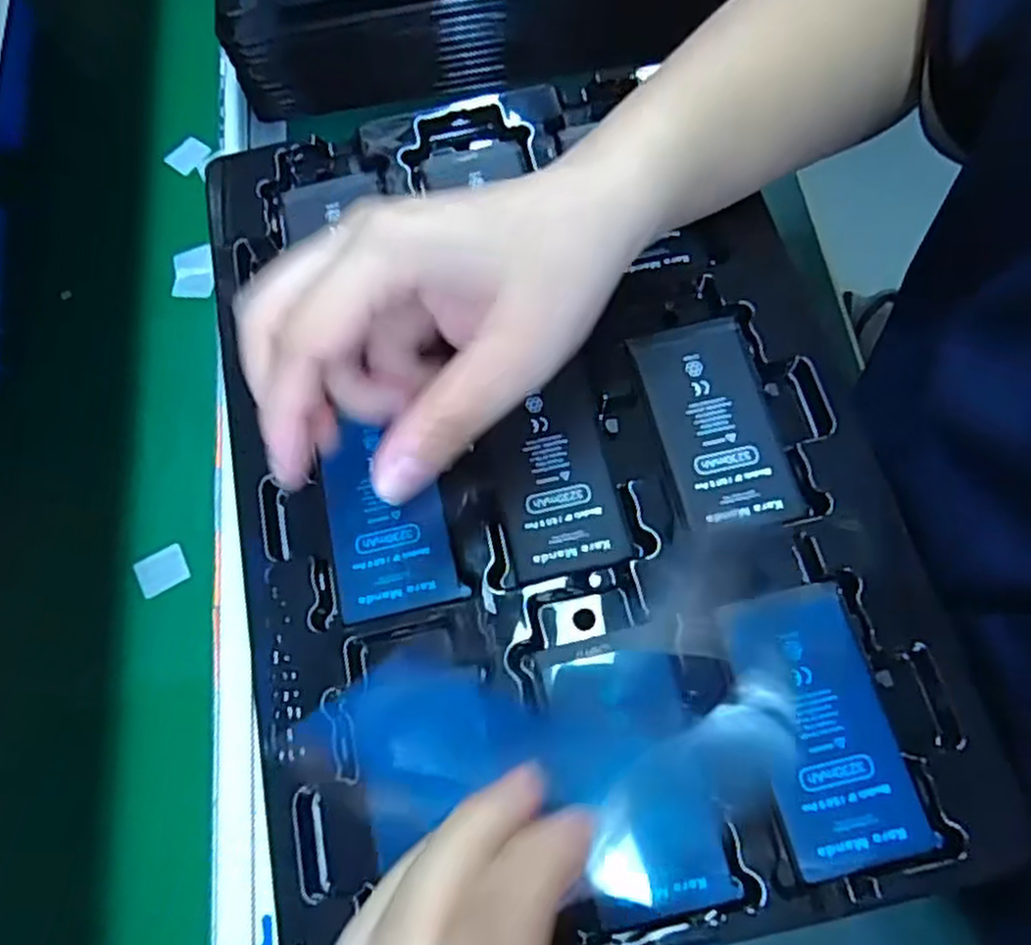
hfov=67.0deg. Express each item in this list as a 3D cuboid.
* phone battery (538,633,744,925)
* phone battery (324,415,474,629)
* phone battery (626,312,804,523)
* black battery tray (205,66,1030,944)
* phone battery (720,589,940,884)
[{"bbox_3d":[0.038,0.093,0.248,0.043,0.008,0.081,-14,68,0],"label":"phone battery"},{"bbox_3d":[-0.047,0.015,0.283,0.042,0.004,0.072,-13,68,0],"label":"phone battery"},{"bbox_3d":[0.073,-0.019,0.290,0.043,0.006,0.082,-14,68,0],"label":"phone battery"},{"bbox_3d":[0.010,-0.012,0.288,0.230,0.023,0.330,-13,68,1],"label":"black battery tray"},{"bbox_3d":[0.099,0.079,0.250,0.042,0.005,0.084,-13,68,0],"label":"phone battery"}]

